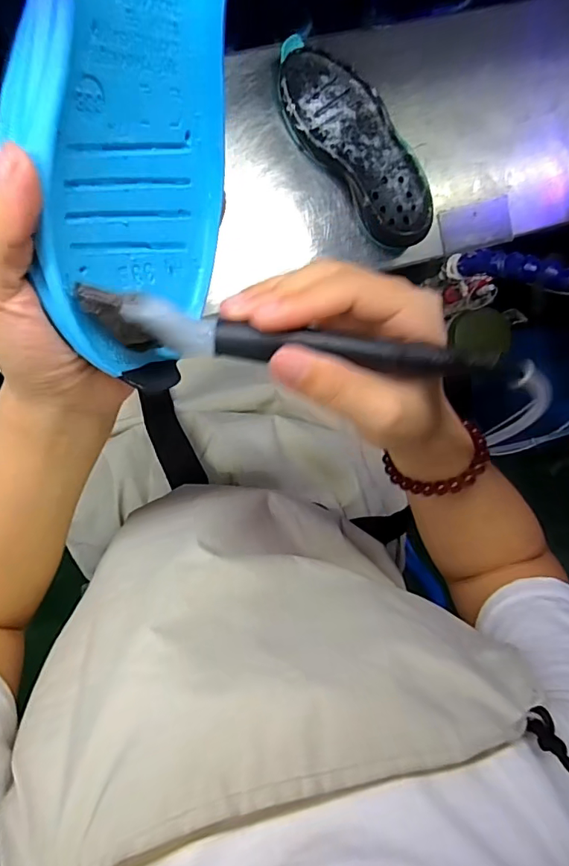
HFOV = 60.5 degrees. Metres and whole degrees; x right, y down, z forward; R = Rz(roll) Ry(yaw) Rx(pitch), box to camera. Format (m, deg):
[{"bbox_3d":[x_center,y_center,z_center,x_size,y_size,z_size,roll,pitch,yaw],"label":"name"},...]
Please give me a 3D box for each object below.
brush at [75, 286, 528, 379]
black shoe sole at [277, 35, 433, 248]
[{"bbox_3d":[0.010,-0.035,0.191,0.171,0.016,0.017,6,93,-4],"label":"brush"},{"bbox_3d":[0.074,-0.290,0.497,0.089,0.037,0.218,-45,103,-2],"label":"black shoe sole"}]

